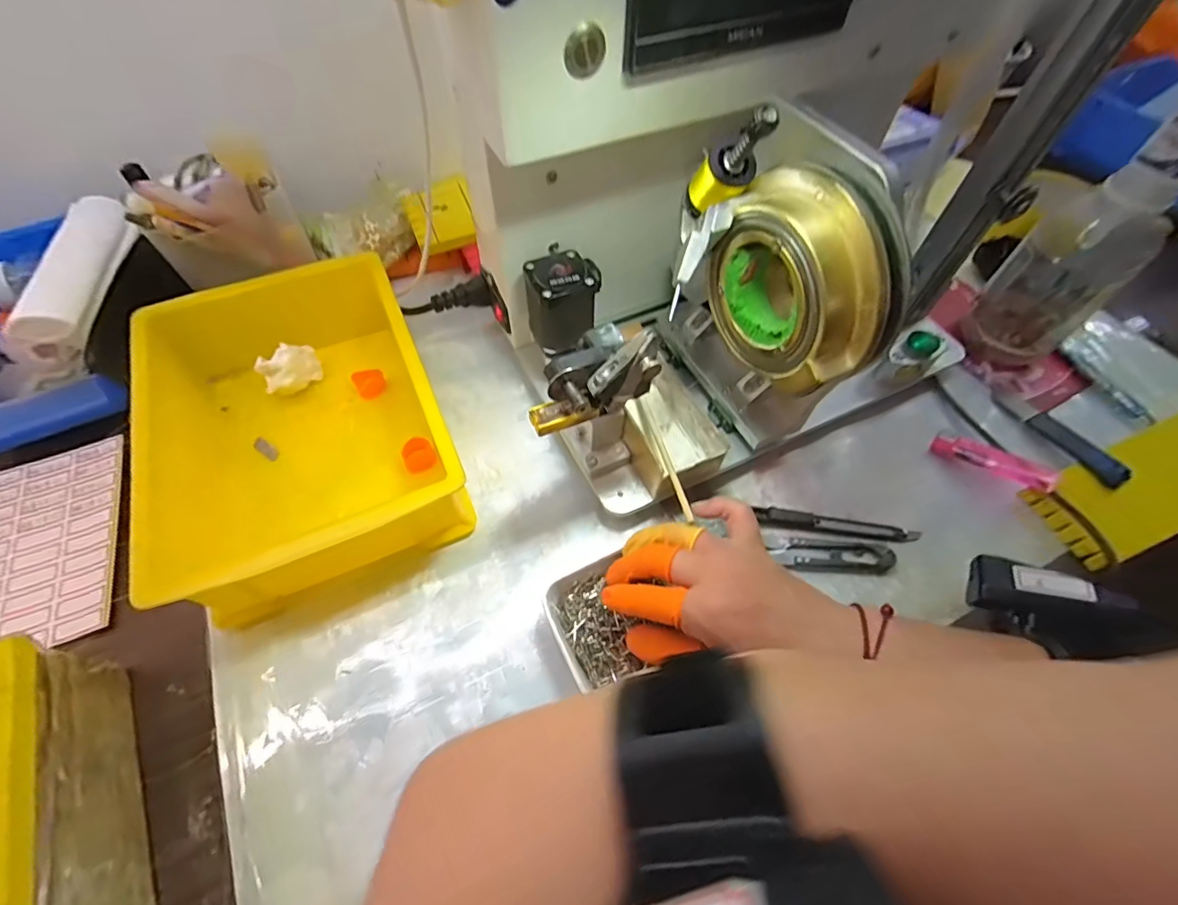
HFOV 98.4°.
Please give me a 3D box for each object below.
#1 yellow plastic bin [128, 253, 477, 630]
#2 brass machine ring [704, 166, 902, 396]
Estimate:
[{"bbox_3d":[-0.205,-0.025,0.367,0.178,0.071,0.251,-18,61,-13],"label":"yellow plastic bin"},{"bbox_3d":[0.111,-0.090,0.276,0.033,0.097,0.102,-22,62,-13],"label":"brass machine ring"}]

